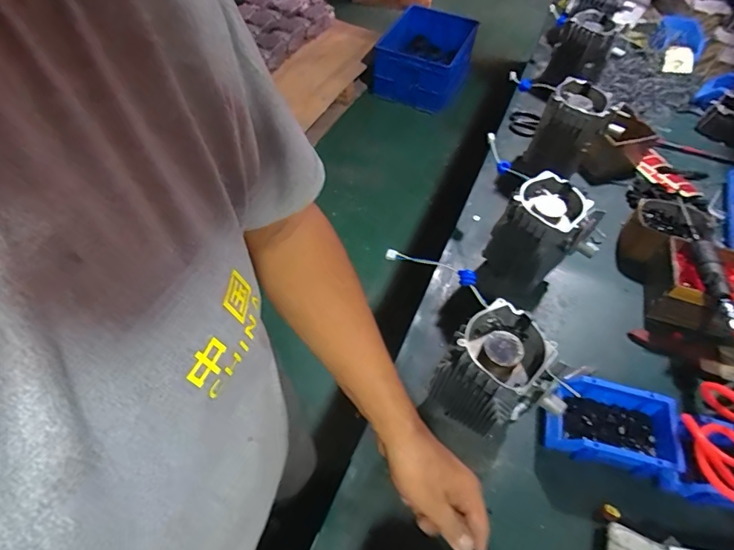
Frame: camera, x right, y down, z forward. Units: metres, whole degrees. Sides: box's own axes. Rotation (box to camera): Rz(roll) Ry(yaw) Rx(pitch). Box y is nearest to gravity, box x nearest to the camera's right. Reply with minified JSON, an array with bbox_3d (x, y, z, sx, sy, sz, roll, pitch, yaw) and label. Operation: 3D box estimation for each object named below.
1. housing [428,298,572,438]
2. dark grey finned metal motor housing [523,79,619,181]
[{"bbox_3d":[0.196,0.167,0.676,0.114,0.211,0.157,-35,63,-25],"label":"housing"},{"bbox_3d":[0.454,-0.316,1.031,0.120,0.206,0.137,-38,65,-26],"label":"dark grey finned metal motor housing"}]

